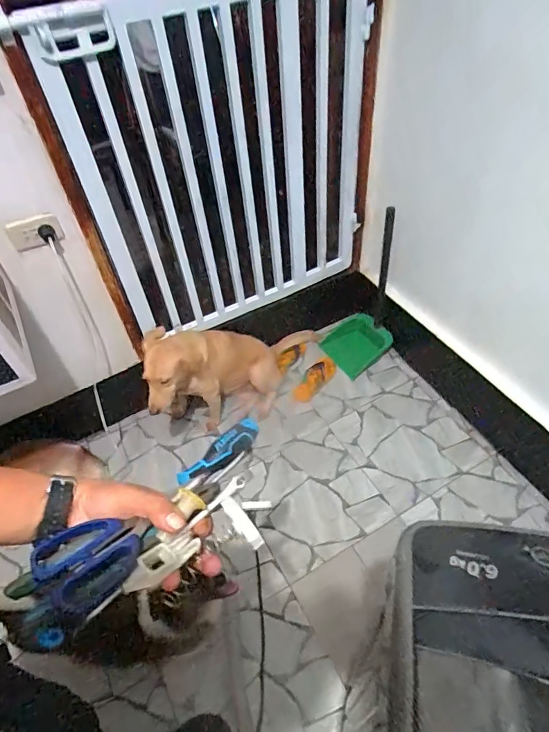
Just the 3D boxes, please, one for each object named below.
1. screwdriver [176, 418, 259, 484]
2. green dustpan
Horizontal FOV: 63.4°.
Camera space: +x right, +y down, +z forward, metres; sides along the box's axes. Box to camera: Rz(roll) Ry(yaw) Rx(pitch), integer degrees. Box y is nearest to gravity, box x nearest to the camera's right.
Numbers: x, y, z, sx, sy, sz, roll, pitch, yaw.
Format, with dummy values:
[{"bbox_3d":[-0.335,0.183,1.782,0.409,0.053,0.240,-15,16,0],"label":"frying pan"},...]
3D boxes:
[{"bbox_3d":[-0.058,0.096,0.503,0.027,0.024,0.115,36,54,29],"label":"screwdriver"},{"bbox_3d":[0.387,-0.276,1.785,0.254,0.651,0.142,24,20,22],"label":"green dustpan"}]

